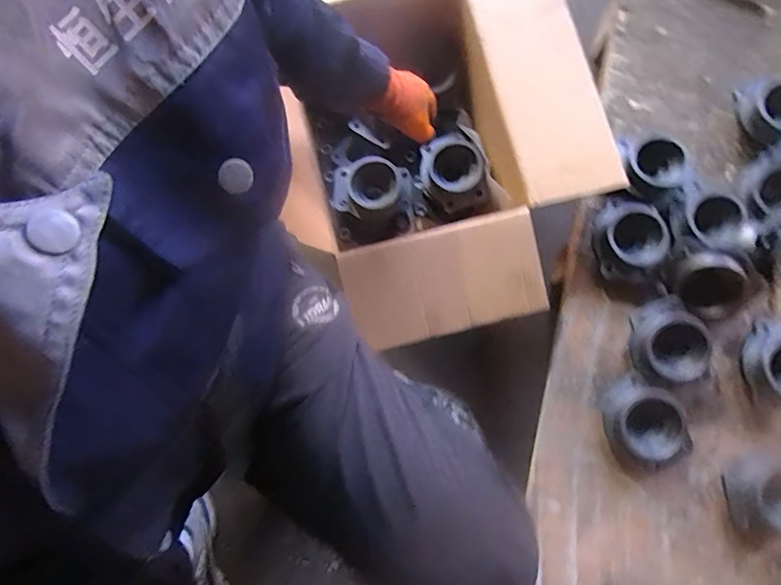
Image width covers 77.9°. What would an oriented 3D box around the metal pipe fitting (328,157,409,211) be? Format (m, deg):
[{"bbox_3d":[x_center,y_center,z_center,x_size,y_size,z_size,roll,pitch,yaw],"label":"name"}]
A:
[{"bbox_3d":[-0.032,-0.174,0.781,0.126,0.051,0.086,0,80,1],"label":"metal pipe fitting"}]

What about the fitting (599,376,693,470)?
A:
[{"bbox_3d":[0.339,0.174,0.656,0.106,0.074,0.105,33,82,7],"label":"fitting"}]

